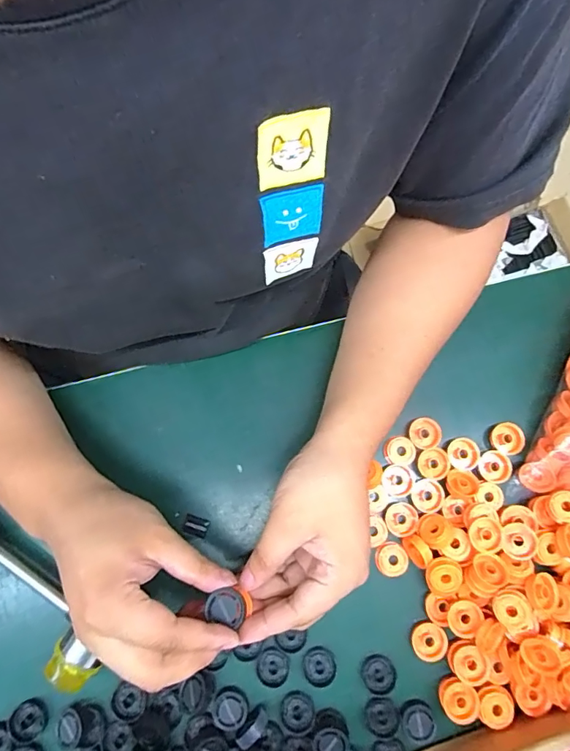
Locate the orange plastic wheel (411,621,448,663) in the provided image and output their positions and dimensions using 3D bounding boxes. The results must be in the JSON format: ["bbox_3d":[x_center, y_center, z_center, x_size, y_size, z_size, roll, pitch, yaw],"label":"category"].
[{"bbox_3d":[0.109,0.202,0.345,0.024,0.009,0.025,0,79,-1],"label":"orange plastic wheel"}]

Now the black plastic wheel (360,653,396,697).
[{"bbox_3d":[0.070,0.226,0.343,0.024,0.007,0.025,0,79,-1],"label":"black plastic wheel"}]

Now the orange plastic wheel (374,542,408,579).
[{"bbox_3d":[0.083,0.144,0.357,0.023,0.010,0.024,0,79,-1],"label":"orange plastic wheel"}]

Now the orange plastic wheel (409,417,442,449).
[{"bbox_3d":[0.116,0.048,0.377,0.026,0.004,0.025,0,79,-1],"label":"orange plastic wheel"}]

